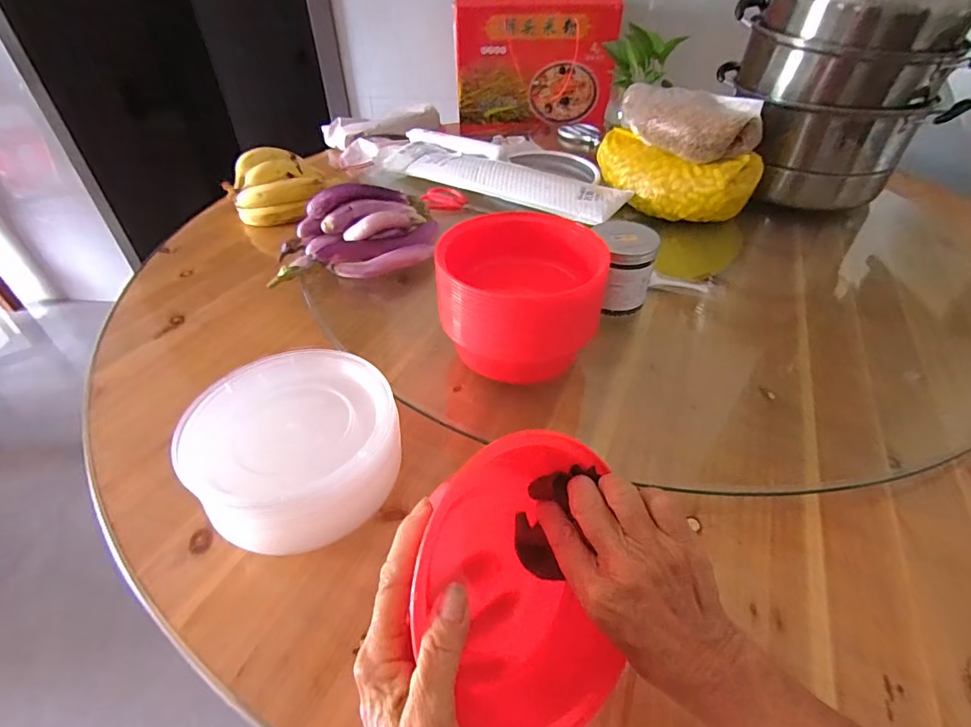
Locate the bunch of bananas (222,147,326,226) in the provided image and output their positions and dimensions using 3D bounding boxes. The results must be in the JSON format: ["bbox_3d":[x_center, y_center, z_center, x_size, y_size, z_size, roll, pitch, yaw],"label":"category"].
[{"bbox_3d":[-0.386,-0.332,0.874,0.170,0.091,0.158,-17,45,-17],"label":"bunch of bananas"}]

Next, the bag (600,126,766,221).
[{"bbox_3d":[0.299,-0.309,0.788,0.264,0.088,0.101,26,49,26],"label":"bag"}]

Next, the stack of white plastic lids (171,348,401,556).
[{"bbox_3d":[-0.168,0.077,0.434,0.184,0.076,0.176,7,43,9],"label":"stack of white plastic lids"}]

